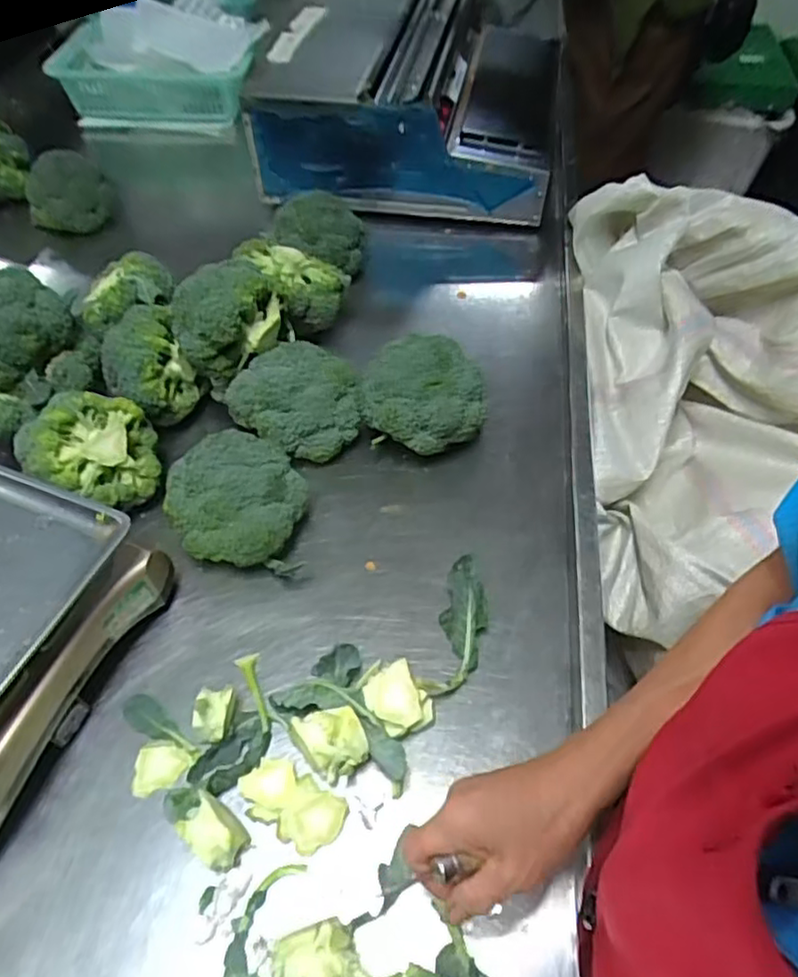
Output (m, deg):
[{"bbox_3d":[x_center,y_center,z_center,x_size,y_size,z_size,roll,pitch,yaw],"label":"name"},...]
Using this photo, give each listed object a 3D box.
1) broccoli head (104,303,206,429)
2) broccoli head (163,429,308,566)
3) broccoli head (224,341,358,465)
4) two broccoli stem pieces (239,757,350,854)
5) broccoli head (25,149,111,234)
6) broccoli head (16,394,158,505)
[{"bbox_3d":[-0.270,-0.132,0.724,0.092,0.101,0.099,-28,57,-19],"label":"broccoli head"},{"bbox_3d":[-0.152,0.018,0.635,0.127,0.108,0.101,-15,53,-11],"label":"broccoli head"},{"bbox_3d":[-0.109,-0.088,0.719,0.133,0.106,0.097,-20,54,-14],"label":"broccoli head"},{"bbox_3d":[-0.083,0.237,0.503,0.081,0.024,0.044,26,57,20],"label":"two broccoli stem pieces"},{"bbox_3d":[-0.461,-0.410,0.924,0.112,0.091,0.090,-24,55,-17],"label":"broccoli head"},{"bbox_3d":[-0.300,-0.033,0.644,0.111,0.084,0.094,-12,53,-8],"label":"broccoli head"}]

